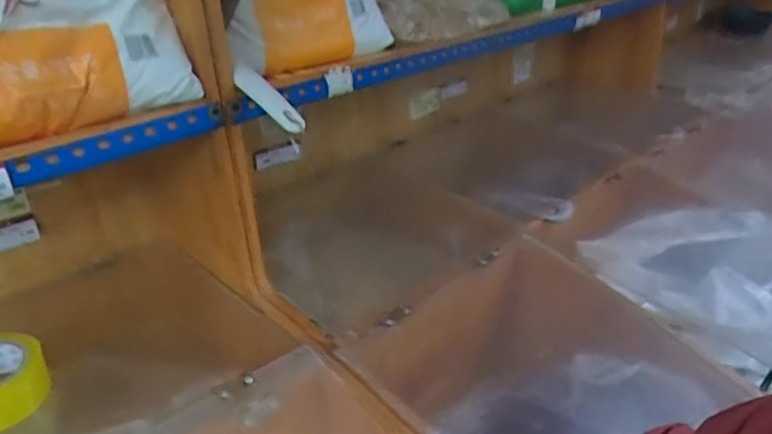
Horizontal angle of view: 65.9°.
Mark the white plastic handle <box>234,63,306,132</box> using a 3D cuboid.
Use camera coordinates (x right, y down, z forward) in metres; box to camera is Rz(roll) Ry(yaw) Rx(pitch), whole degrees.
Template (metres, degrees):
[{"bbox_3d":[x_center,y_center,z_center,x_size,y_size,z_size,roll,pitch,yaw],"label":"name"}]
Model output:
[{"bbox_3d":[-0.129,-0.131,0.669,0.109,0.024,0.020,42,45,18],"label":"white plastic handle"}]

